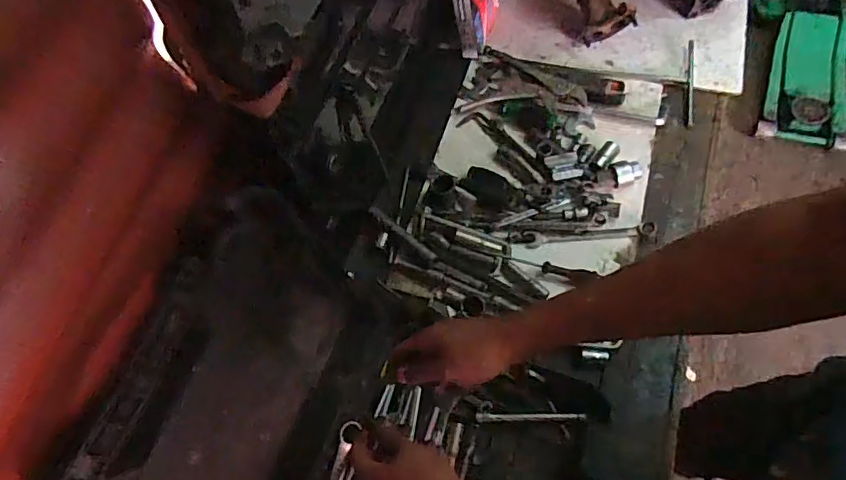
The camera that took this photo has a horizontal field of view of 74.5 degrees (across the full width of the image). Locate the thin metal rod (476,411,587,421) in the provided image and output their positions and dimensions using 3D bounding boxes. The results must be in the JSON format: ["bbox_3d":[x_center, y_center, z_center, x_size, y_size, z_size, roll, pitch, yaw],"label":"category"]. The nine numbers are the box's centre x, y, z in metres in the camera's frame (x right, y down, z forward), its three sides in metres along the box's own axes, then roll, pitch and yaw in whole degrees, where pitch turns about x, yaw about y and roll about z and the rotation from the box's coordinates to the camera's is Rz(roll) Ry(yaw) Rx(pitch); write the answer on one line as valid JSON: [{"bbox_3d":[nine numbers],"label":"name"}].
[{"bbox_3d":[0.147,0.240,0.757,0.147,0.005,0.011,-3,60,6],"label":"thin metal rod"}]

